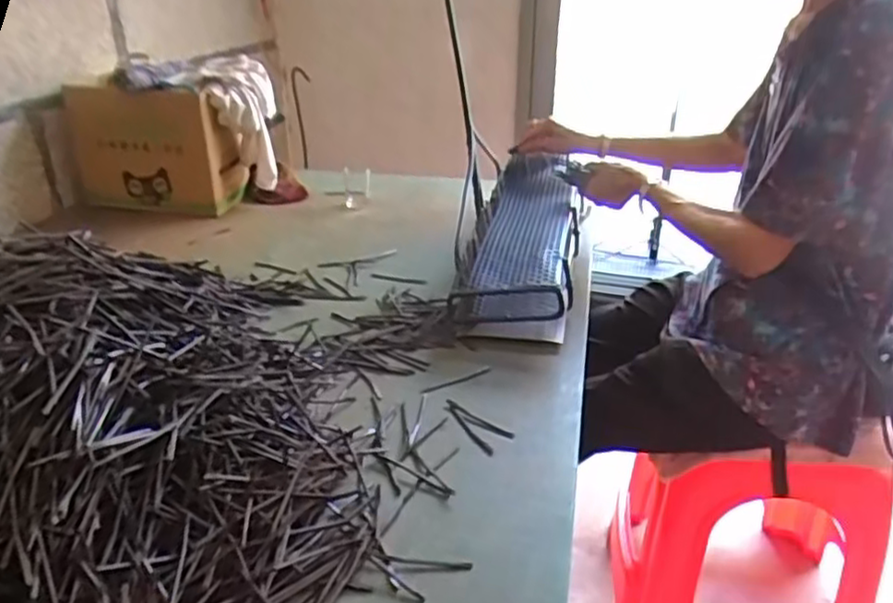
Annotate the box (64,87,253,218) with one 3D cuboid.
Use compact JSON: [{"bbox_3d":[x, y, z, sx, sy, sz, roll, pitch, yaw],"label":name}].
[{"bbox_3d":[-0.570,-0.309,1.405,0.302,0.237,0.122,6,27,15],"label":"box"}]

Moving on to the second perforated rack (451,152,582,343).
[{"bbox_3d":[0.129,-0.116,1.142,0.154,0.135,0.545,4,26,10],"label":"second perforated rack"}]

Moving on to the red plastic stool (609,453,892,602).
[{"bbox_3d":[0.493,0.361,1.196,0.384,0.430,0.383,6,27,15],"label":"red plastic stool"}]

